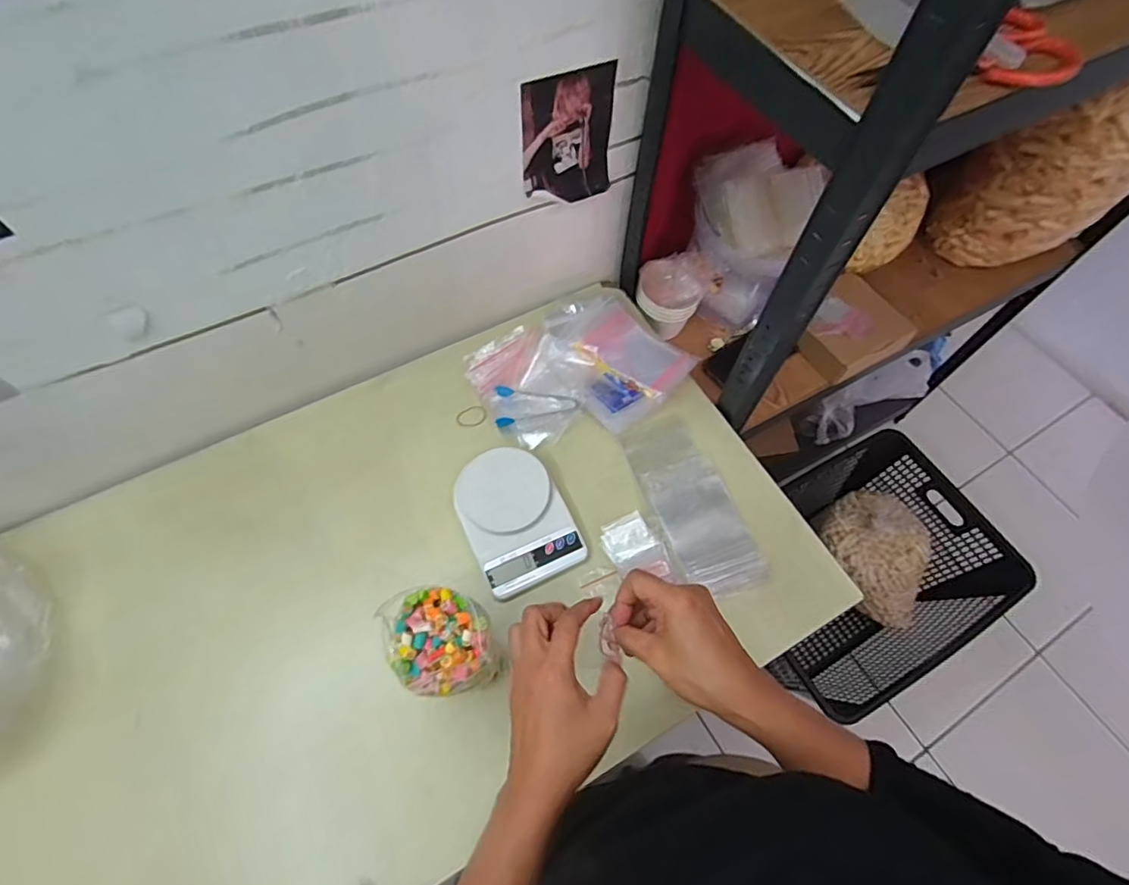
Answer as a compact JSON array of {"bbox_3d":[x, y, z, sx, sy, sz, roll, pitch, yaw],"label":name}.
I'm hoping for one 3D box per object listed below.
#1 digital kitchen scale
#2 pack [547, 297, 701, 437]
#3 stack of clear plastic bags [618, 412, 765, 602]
[{"bbox_3d":[-0.062,0.094,0.702,0.126,0.046,0.169,-24,66,-13],"label":"digital kitchen scale"},{"bbox_3d":[0.062,-0.129,0.805,0.201,0.027,0.162,42,72,12],"label":"pack"},{"bbox_3d":[0.166,0.073,0.721,0.099,0.028,0.248,-18,65,-10],"label":"stack of clear plastic bags"}]

